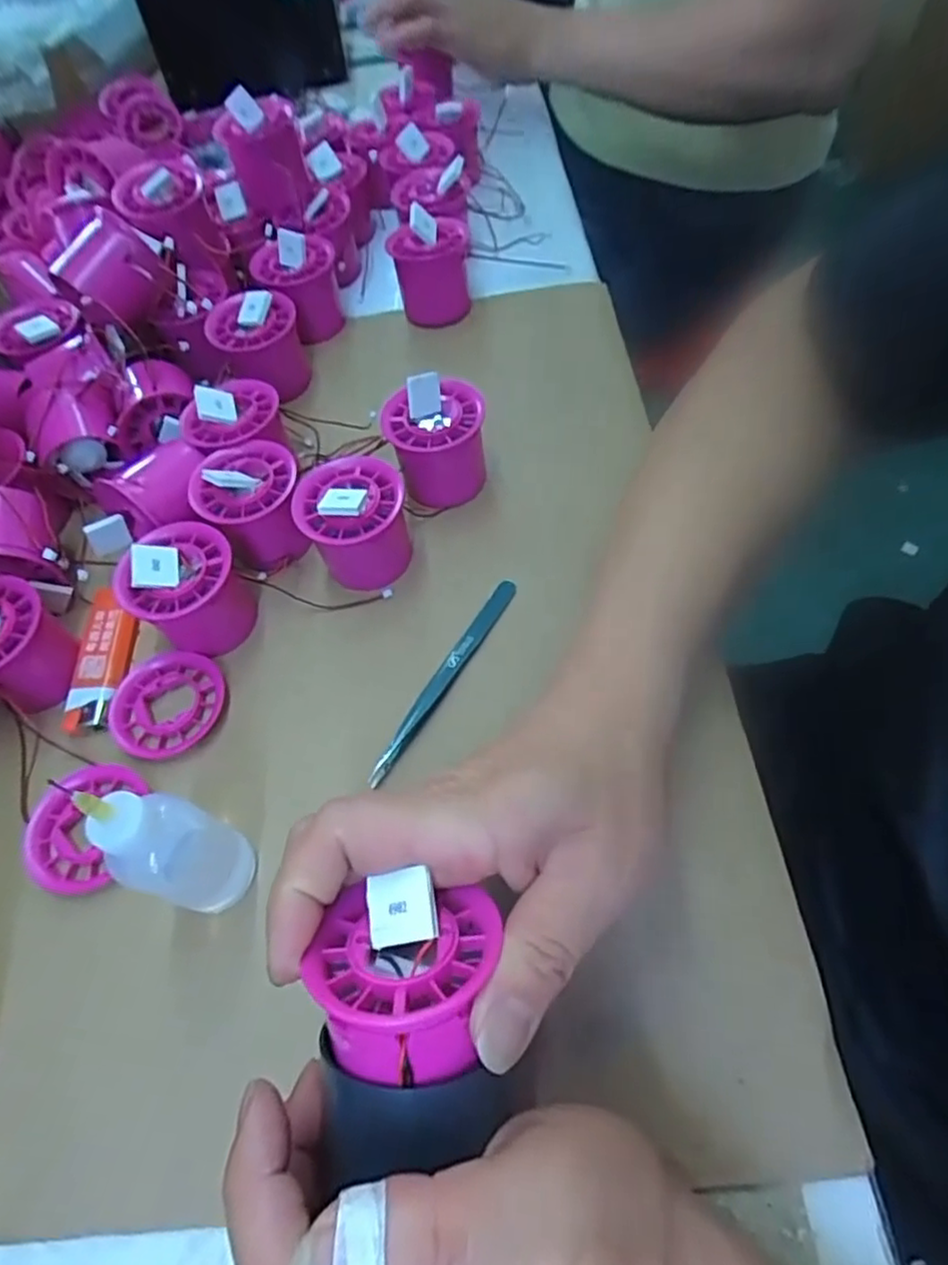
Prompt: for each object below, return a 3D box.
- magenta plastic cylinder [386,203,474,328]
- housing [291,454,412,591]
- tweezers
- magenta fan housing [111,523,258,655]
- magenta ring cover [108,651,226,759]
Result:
[{"bbox_3d":[-0.030,-0.250,0.467,0.054,0.057,0.054,-10,59,1],"label":"magenta plastic cylinder"},{"bbox_3d":[-0.062,-0.057,0.357,0.054,0.052,0.055,-10,59,1],"label":"housing"},{"bbox_3d":[-0.013,0.022,0.333,0.010,0.009,0.125,24,65,20],"label":"tweezers"},{"bbox_3d":[-0.144,-0.021,0.340,0.053,0.054,0.051,-3,59,5],"label":"magenta fan housing"},{"bbox_3d":[-0.152,0.035,0.336,0.051,0.007,0.055,1,59,8],"label":"magenta ring cover"}]

